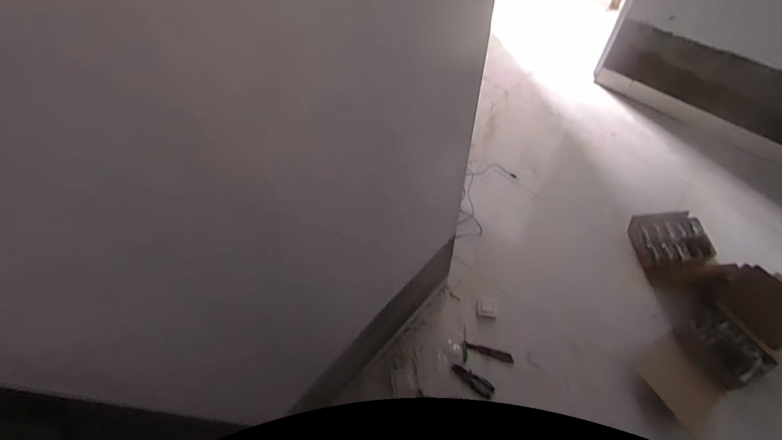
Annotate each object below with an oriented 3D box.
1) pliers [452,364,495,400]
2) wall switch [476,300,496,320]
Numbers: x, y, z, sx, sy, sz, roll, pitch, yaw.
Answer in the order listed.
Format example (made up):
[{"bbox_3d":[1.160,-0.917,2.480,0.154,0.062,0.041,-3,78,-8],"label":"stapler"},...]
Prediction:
[{"bbox_3d":[0.303,0.589,1.432,0.170,0.023,0.055,35,66,6],"label":"pliers"},{"bbox_3d":[0.379,0.357,1.548,0.075,0.014,0.069,5,60,6],"label":"wall switch"}]

